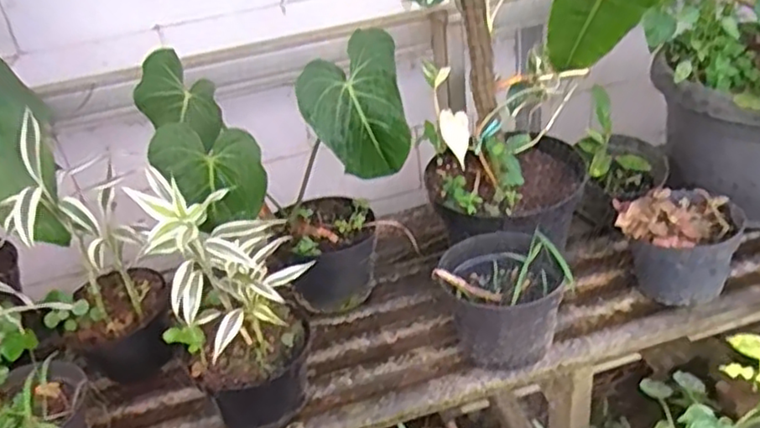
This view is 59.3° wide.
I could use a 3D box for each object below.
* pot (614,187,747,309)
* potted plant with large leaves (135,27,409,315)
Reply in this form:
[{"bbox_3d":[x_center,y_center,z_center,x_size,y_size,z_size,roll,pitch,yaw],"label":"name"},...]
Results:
[{"bbox_3d":[0.490,0.054,1.112,0.175,0.134,0.168,-6,34,4],"label":"pot"},{"bbox_3d":[-0.147,-0.038,1.060,0.367,0.426,0.295,-23,36,-21],"label":"potted plant with large leaves"}]

